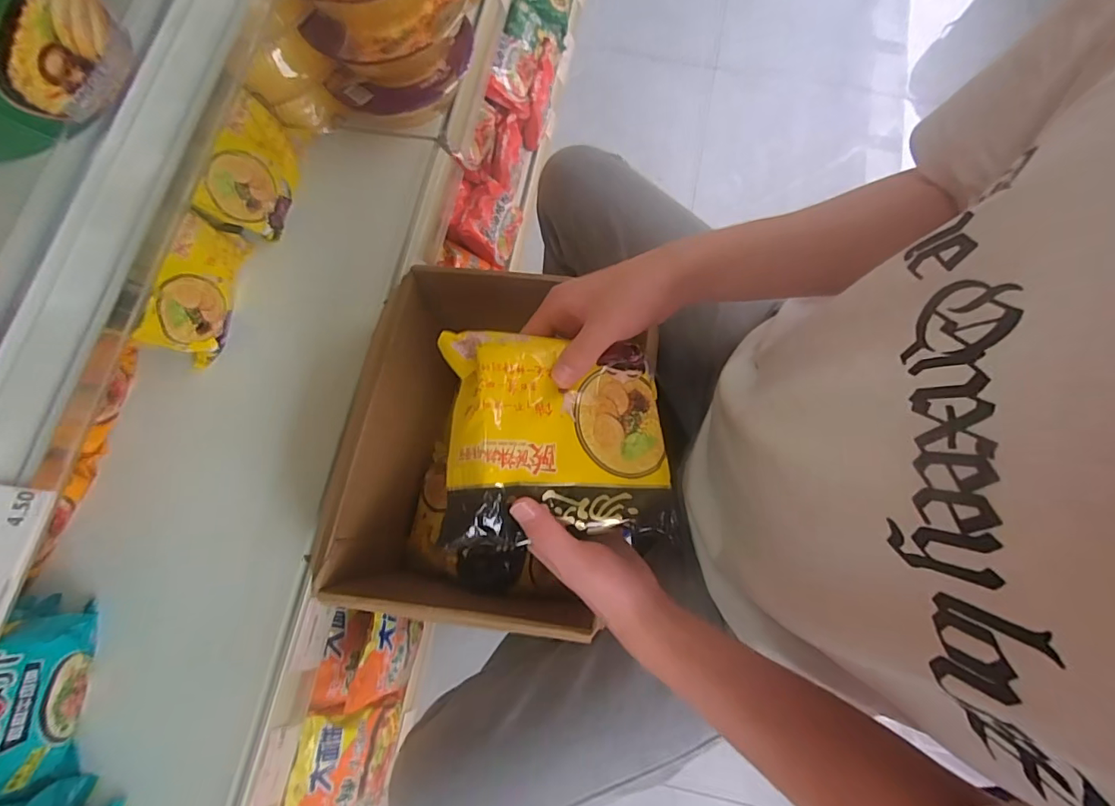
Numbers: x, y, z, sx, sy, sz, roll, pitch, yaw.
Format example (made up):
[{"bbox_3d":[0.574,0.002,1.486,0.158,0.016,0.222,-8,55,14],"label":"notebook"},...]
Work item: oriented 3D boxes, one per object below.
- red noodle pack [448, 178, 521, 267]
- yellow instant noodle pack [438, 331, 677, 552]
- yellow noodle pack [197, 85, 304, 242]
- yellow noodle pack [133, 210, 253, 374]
[{"bbox_3d":[-0.130,-0.348,0.954,0.031,0.140,0.135,9,80,46],"label":"red noodle pack"},{"bbox_3d":[-0.003,0.022,0.335,0.140,0.045,0.131,2,76,-23],"label":"yellow instant noodle pack"},{"bbox_3d":[-0.346,-0.274,0.582,0.048,0.090,0.151,17,77,4],"label":"yellow noodle pack"},{"bbox_3d":[-0.388,-0.127,0.550,0.033,0.084,0.153,10,76,3],"label":"yellow noodle pack"}]

